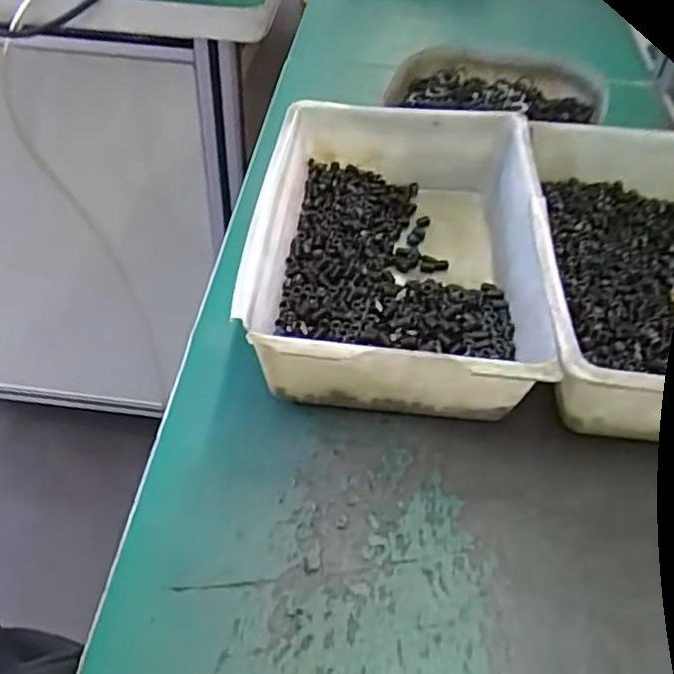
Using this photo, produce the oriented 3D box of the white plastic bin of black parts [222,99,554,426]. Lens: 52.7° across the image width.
[{"bbox_3d":[0.030,-0.049,0.345,0.136,0.047,0.194,6,47,3],"label":"white plastic bin of black parts"}]

